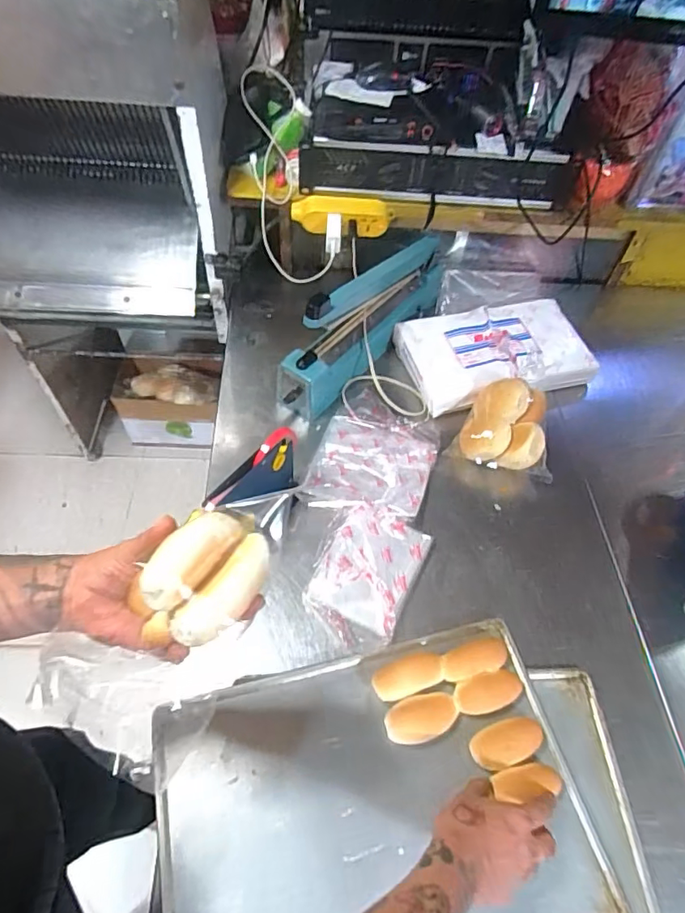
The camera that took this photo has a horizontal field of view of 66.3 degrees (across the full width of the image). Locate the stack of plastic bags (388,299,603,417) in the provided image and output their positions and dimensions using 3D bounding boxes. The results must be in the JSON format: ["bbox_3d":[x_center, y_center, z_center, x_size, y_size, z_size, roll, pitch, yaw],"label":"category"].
[{"bbox_3d":[0.272,-0.187,0.950,0.314,0.075,0.194,-11,57,-12],"label":"stack of plastic bags"}]

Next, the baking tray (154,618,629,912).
[{"bbox_3d":[0.033,0.385,0.568,0.436,0.020,0.318,-10,56,-11],"label":"baking tray"}]

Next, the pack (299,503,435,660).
[{"bbox_3d":[0.029,0.157,0.716,0.134,0.041,0.190,24,57,12],"label":"pack"}]

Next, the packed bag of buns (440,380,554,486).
[{"bbox_3d":[0.264,-0.047,0.836,0.157,0.078,0.133,17,56,8],"label":"packed bag of buns"}]

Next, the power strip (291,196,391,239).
[{"bbox_3d":[-0.004,-0.425,0.931,0.175,0.053,0.041,3,55,-2],"label":"power strip"}]

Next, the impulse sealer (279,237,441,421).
[{"bbox_3d":[0.043,-0.249,0.925,0.083,0.200,0.399,35,60,19],"label":"impulse sealer"}]

